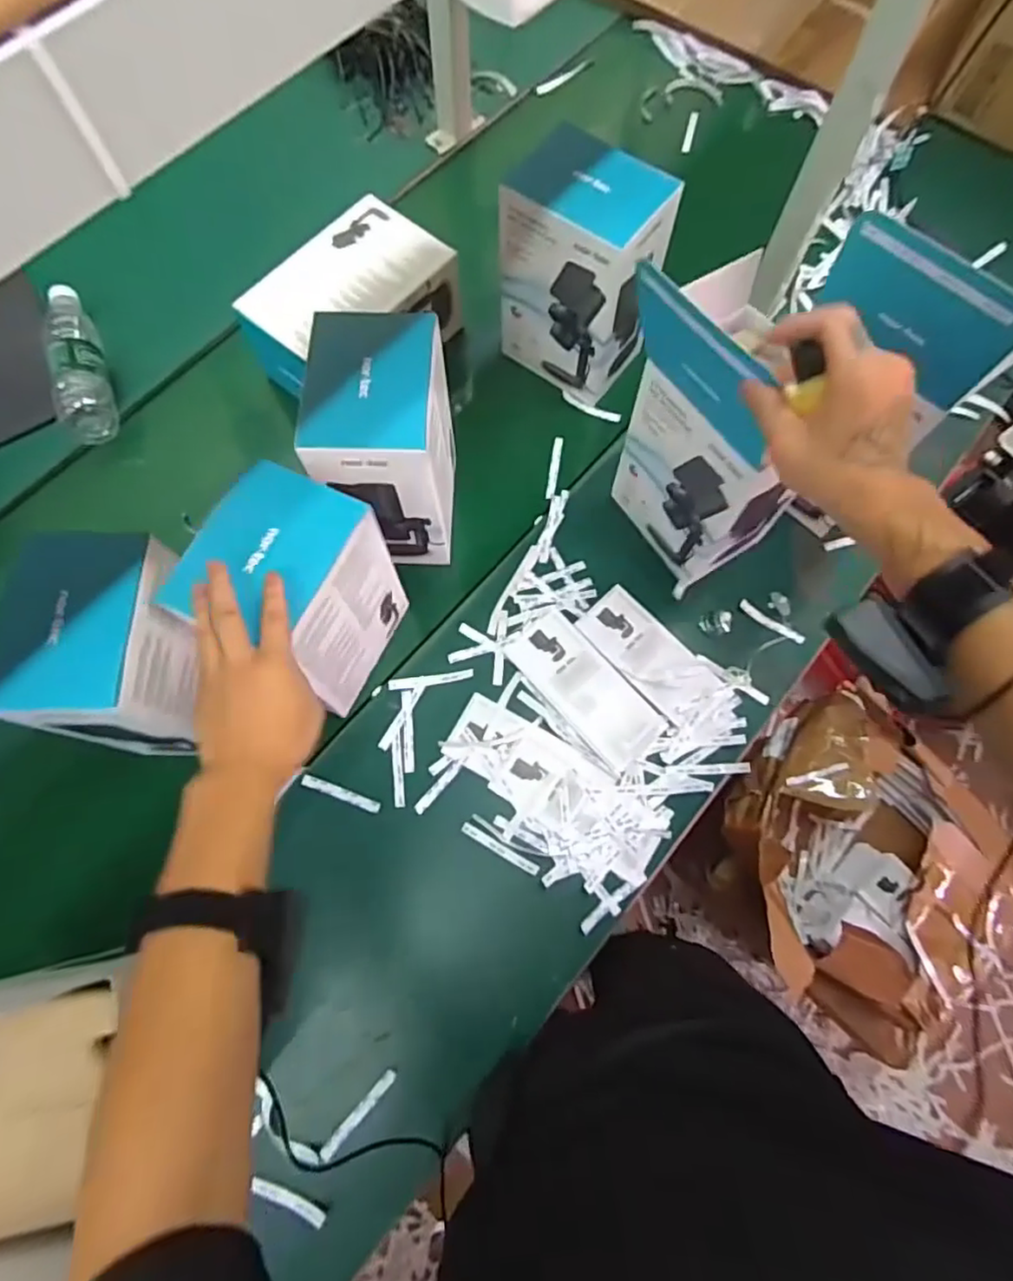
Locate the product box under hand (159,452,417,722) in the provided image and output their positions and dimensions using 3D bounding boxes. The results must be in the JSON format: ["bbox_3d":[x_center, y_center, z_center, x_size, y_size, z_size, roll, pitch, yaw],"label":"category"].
[{"bbox_3d":[-0.195,-0.038,0.618,0.120,0.222,0.147,24,72,7],"label":"product box under hand"}]

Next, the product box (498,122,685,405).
[{"bbox_3d":[0.086,-0.421,0.745,0.155,0.216,0.114,39,75,11],"label":"product box"}]

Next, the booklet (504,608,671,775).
[{"bbox_3d":[0.088,0.051,0.710,0.082,0.007,0.186,-40,76,-13],"label":"booklet"}]

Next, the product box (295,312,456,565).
[{"bbox_3d":[-0.121,-0.192,0.669,0.115,0.226,0.153,-1,71,-1],"label":"product box"}]

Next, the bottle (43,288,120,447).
[{"bbox_3d":[-0.549,-0.359,0.814,0.062,0.054,0.233,-20,73,-8],"label":"bottle"}]

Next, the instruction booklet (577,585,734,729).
[{"bbox_3d":[0.163,0.013,0.728,0.079,0.009,0.165,-40,76,-13],"label":"instruction booklet"}]

